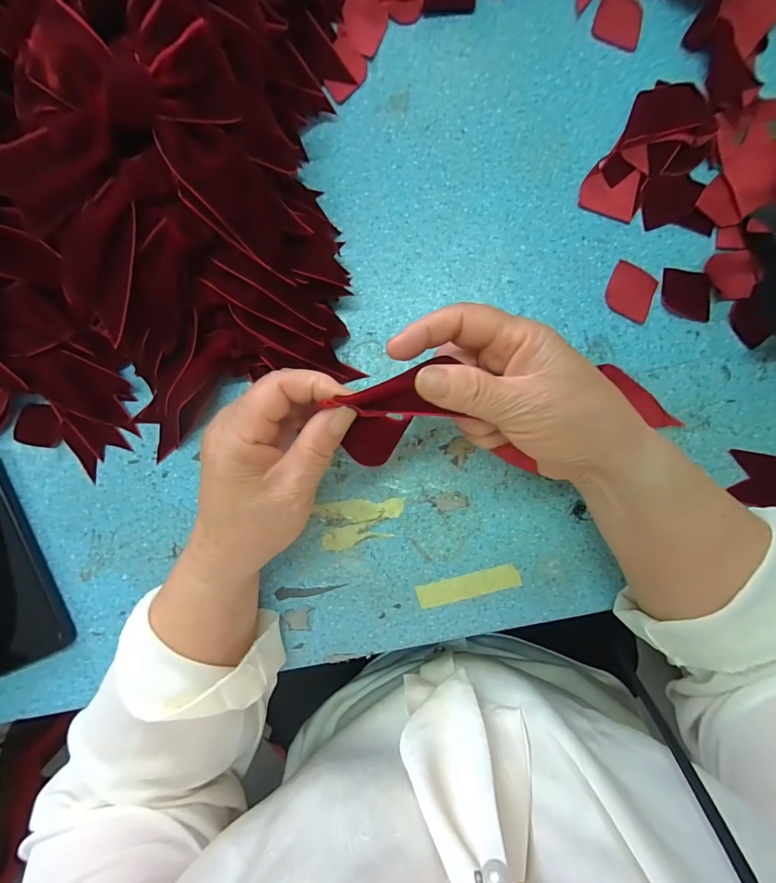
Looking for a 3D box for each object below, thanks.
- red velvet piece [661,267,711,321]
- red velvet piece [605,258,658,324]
[{"bbox_3d":[0.215,-0.106,0.278,0.035,0.004,0.034,10,92,2],"label":"red velvet piece"},{"bbox_3d":[0.177,-0.109,0.281,0.033,0.004,0.037,21,92,2],"label":"red velvet piece"}]

